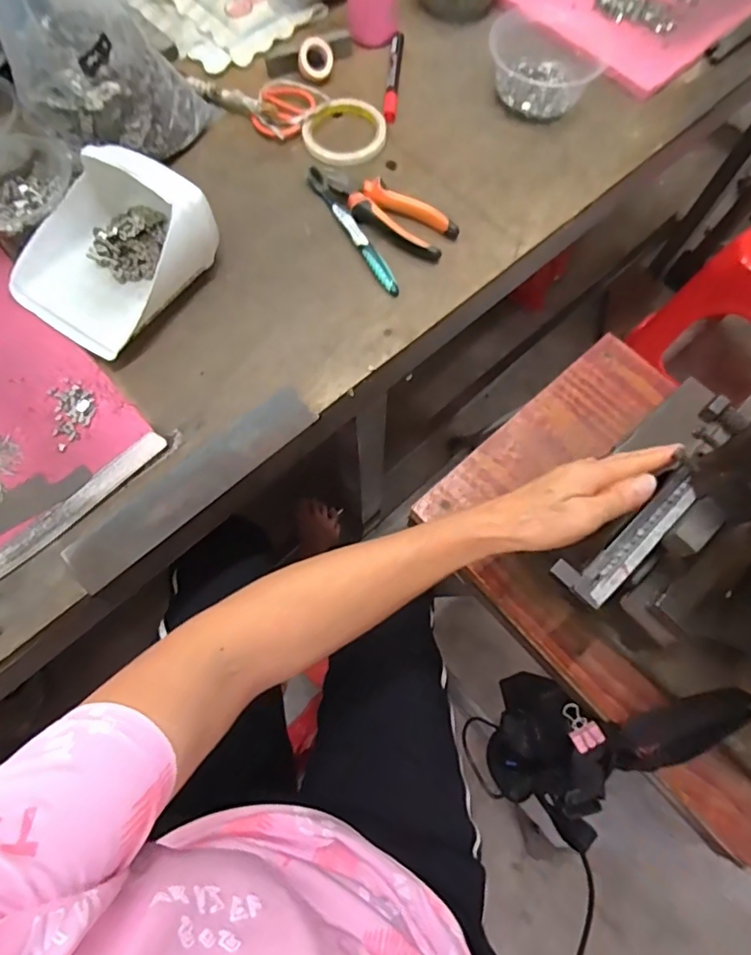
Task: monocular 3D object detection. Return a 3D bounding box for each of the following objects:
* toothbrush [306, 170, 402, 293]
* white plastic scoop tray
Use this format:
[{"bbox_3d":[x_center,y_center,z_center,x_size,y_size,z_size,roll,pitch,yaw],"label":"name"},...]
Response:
[{"bbox_3d":[-0.026,-0.265,0.563,0.015,0.013,0.180,-30,74,-10],"label":"toothbrush"},{"bbox_3d":[-0.256,-0.217,0.506,0.149,0.090,0.176,33,74,10],"label":"white plastic scoop tray"}]

